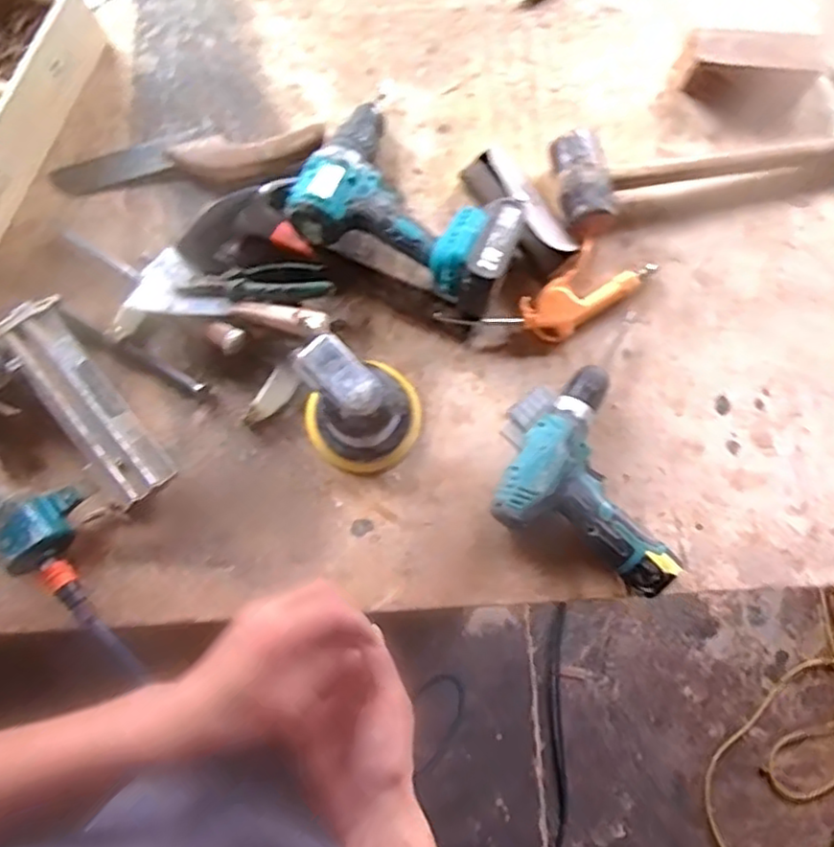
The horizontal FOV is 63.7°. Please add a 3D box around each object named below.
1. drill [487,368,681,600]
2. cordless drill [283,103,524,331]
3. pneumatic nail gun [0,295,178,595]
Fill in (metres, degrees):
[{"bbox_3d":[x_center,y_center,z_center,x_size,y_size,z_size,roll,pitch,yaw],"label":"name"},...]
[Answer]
[{"bbox_3d":[0.193,0.057,0.672,0.181,0.054,0.183,32,78,6],"label":"drill"},{"bbox_3d":[0.001,-0.238,0.720,0.230,0.086,0.174,26,77,5],"label":"cordless drill"},{"bbox_3d":[-0.399,0.025,0.661,0.223,0.066,0.271,-36,80,-9],"label":"pneumatic nail gun"}]

